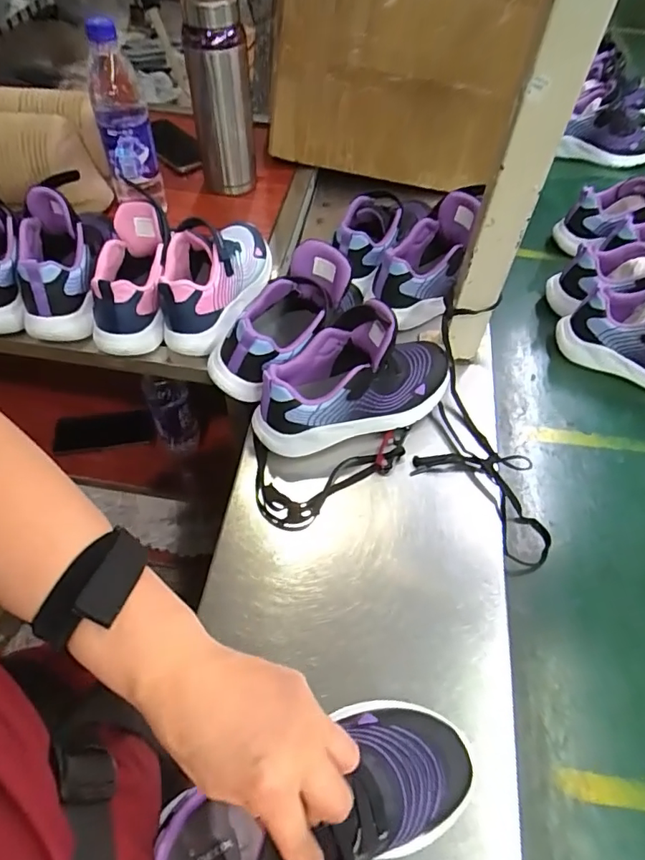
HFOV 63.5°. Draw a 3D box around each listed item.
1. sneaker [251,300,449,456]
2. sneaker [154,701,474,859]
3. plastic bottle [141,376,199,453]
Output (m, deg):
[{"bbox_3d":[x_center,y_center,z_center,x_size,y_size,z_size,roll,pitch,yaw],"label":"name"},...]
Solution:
[{"bbox_3d":[0.033,-0.058,0.529,0.210,0.139,0.084,-17,57,-14],"label":"sneaker"},{"bbox_3d":[0.004,0.235,0.322,0.197,0.082,0.092,-15,56,-15],"label":"sneaker"},{"bbox_3d":[-0.234,-0.011,0.830,0.061,0.161,0.069,-20,57,-15],"label":"plastic bottle"}]

